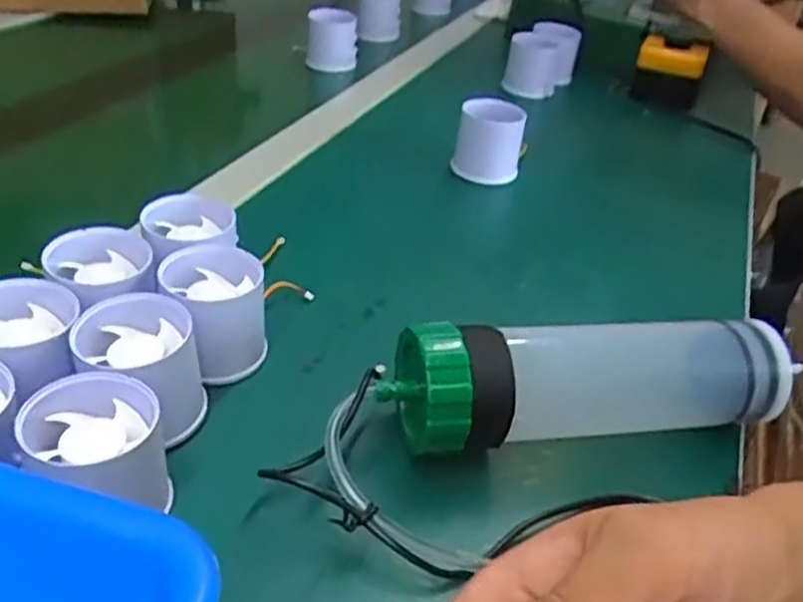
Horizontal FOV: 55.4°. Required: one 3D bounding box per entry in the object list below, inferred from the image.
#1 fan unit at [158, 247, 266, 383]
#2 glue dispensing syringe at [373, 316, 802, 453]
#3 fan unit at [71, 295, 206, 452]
[{"bbox_3d":[-0.095,0.008,0.393,0.050,0.054,0.057,-3,35,-13],"label":"fan unit"},{"bbox_3d":[0.096,0.041,0.369,0.211,0.061,0.056,-1,35,-12],"label":"glue dispensing syringe"},{"bbox_3d":[-0.120,0.035,0.347,0.053,0.056,0.055,6,34,-1],"label":"fan unit"}]

